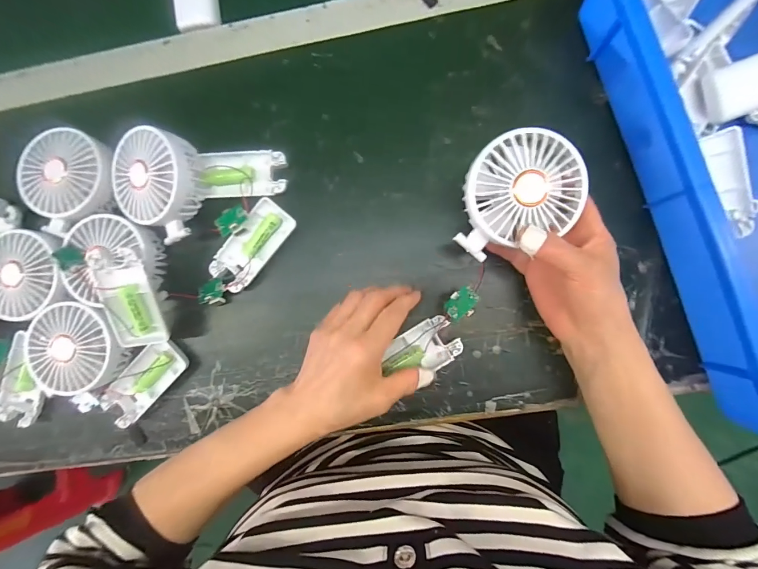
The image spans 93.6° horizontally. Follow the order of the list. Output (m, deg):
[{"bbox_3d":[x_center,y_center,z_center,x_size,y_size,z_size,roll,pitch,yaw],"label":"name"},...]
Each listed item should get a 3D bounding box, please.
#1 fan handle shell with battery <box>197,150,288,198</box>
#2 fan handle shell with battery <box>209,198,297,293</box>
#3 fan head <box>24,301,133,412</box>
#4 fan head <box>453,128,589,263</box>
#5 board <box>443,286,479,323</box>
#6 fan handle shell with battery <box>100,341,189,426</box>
[{"bbox_3d":[-0.134,-0.110,0.351,0.082,0.017,0.047,2,88,5],"label":"fan handle shell with battery"},{"bbox_3d":[-0.125,-0.039,0.355,0.046,0.015,0.093,38,92,6],"label":"fan handle shell with battery"},{"bbox_3d":[-0.289,0.061,0.349,0.085,0.044,0.096,36,92,6],"label":"fan head"},{"bbox_3d":[0.105,-0.072,0.271,0.097,0.025,0.077,-18,86,5],"label":"fan head"},{"bbox_3d":[0.071,0.018,0.307,0.023,0.004,0.031,43,111,20],"label":"board"},{"bbox_3d":[-0.235,0.097,0.360,0.097,0.017,0.043,-45,85,2],"label":"fan handle shell with battery"}]

